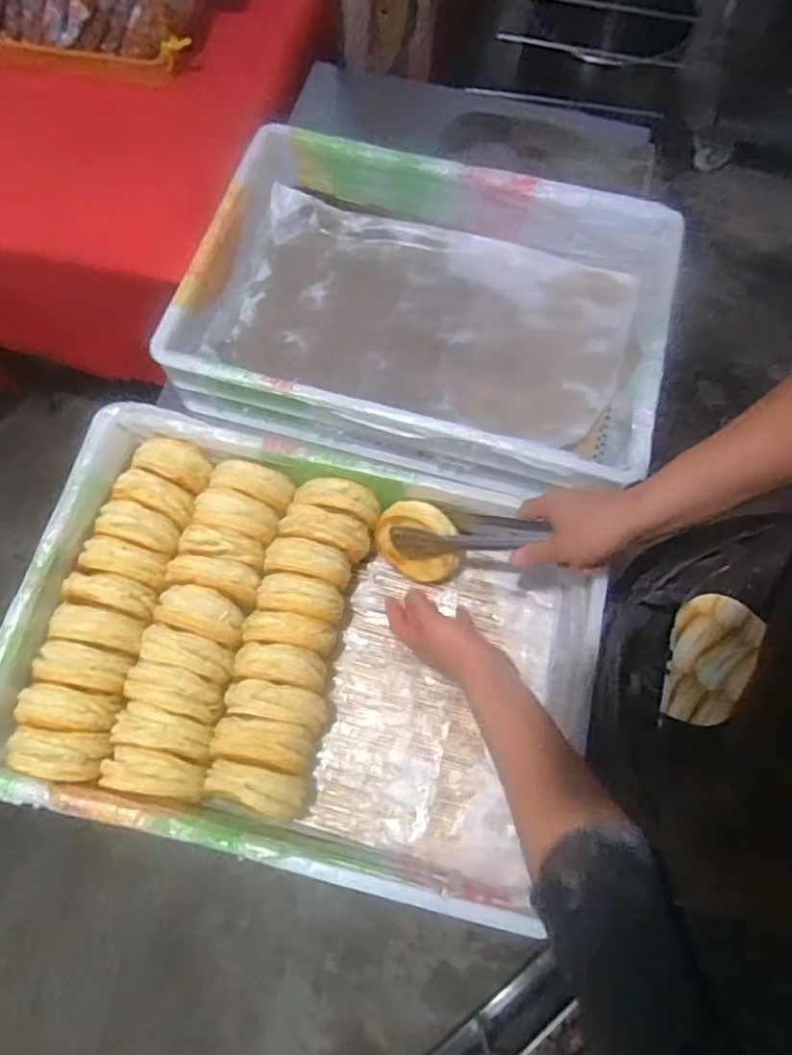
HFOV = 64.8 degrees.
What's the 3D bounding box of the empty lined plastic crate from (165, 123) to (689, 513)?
[{"bbox_3d":[0.043,-0.291,0.849,0.593,0.135,0.412,15,70,5],"label":"empty lined plastic crate"}]

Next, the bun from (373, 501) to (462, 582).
[{"bbox_3d":[0.020,0.022,0.740,0.112,0.104,0.039,27,45,6],"label":"bun"}]

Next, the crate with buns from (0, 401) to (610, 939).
[{"bbox_3d":[-0.100,0.131,0.689,0.588,0.117,0.410,14,70,4],"label":"crate with buns"}]

